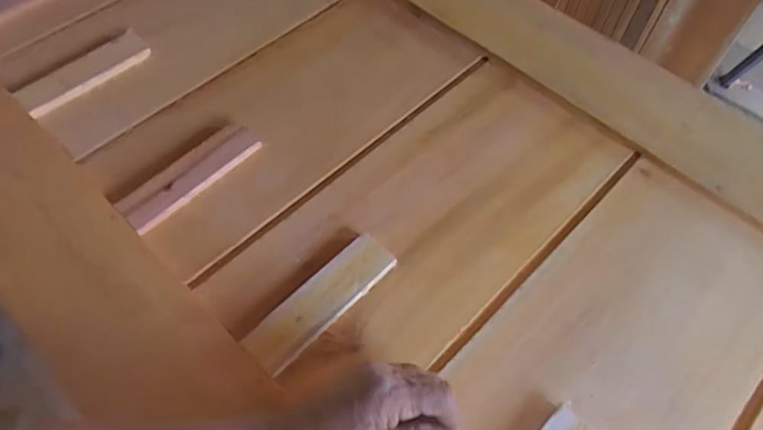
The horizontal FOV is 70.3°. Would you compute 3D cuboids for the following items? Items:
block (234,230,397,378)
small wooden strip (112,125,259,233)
[{"bbox_3d":[-0.054,0.077,0.494,0.046,0.015,0.152,39,64,22],"label":"block"},{"bbox_3d":[-0.197,-0.041,0.563,0.043,0.016,0.152,39,65,22],"label":"small wooden strip"}]

